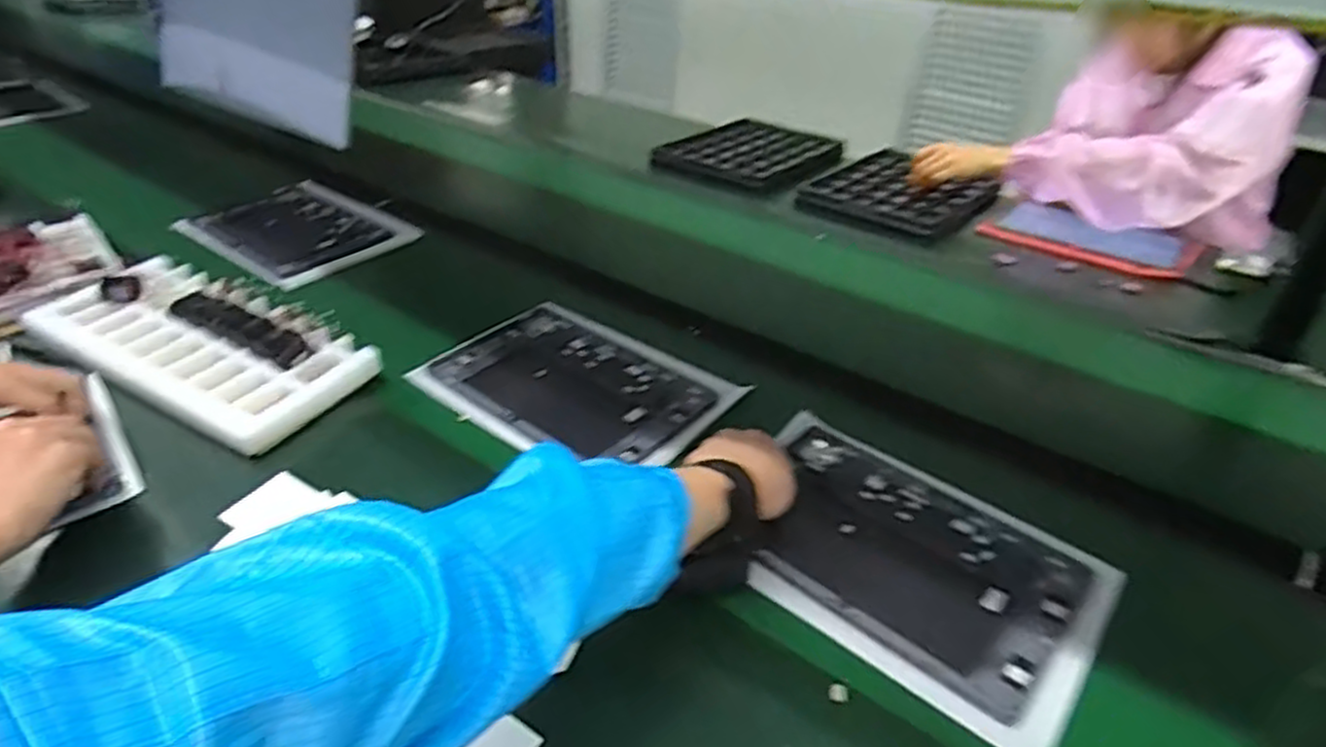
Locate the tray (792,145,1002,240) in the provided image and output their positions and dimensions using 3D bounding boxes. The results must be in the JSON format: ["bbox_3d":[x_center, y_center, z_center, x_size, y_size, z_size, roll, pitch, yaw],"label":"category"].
[{"bbox_3d":[0.382,-0.289,1.222,0.253,0.041,0.270,27,40,31],"label":"tray"}]

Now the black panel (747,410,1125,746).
[{"bbox_3d":[0.189,0.141,0.588,0.273,0.016,0.211,25,39,29],"label":"black panel"}]

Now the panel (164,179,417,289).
[{"bbox_3d":[-0.506,-0.200,1.036,0.289,0.019,0.201,26,40,30],"label":"panel"}]

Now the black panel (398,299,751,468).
[{"bbox_3d":[-0.086,0.013,0.758,0.284,0.016,0.201,23,39,27],"label":"black panel"}]

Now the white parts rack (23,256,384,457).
[{"bbox_3d":[-0.474,-0.033,0.766,0.373,0.043,0.158,21,37,24],"label":"white parts rack"}]

